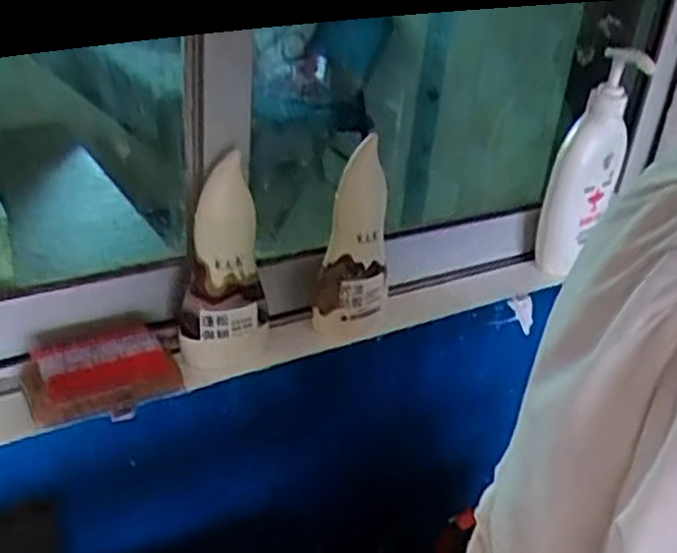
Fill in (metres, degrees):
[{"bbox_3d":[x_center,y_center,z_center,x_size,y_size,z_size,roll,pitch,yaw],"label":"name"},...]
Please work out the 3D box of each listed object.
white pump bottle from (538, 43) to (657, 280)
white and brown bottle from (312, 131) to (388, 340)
[{"bbox_3d":[0.259,-0.114,0.779,0.045,0.232,0.075,29,37,35],"label":"white pump bottle"},{"bbox_3d":[0.018,-0.027,0.664,0.061,0.165,0.057,9,30,6],"label":"white and brown bottle"}]

